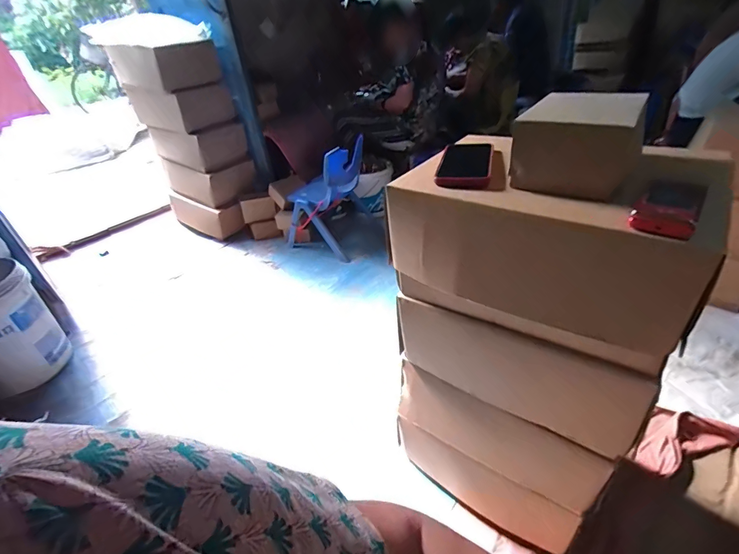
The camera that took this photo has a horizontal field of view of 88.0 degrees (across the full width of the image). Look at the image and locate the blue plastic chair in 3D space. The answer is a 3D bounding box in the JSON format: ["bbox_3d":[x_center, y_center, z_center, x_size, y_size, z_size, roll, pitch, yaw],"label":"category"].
[{"bbox_3d":[-0.186,-0.347,1.665,0.303,0.423,0.268,12,39,25],"label":"blue plastic chair"}]

